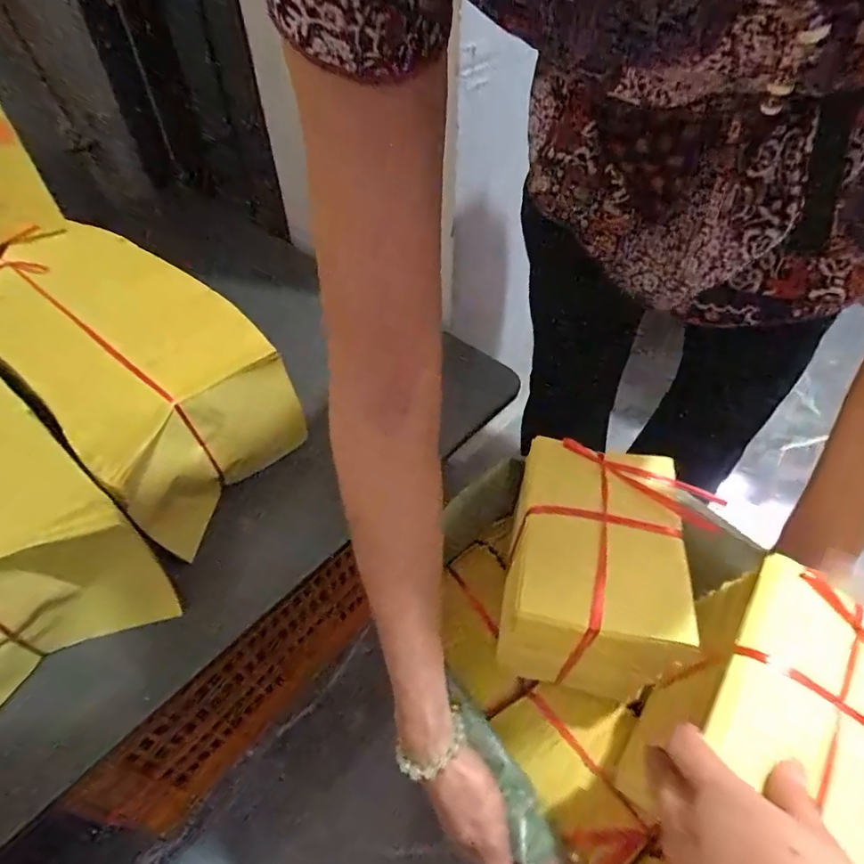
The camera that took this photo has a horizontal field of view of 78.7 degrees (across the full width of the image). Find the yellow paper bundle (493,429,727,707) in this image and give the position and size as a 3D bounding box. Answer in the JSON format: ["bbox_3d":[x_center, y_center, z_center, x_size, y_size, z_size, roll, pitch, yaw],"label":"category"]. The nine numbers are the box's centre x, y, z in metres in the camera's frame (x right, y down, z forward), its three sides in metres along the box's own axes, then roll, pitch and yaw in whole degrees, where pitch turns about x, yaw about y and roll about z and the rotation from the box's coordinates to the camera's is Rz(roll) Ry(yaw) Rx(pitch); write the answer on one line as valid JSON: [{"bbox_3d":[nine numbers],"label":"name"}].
[{"bbox_3d":[0.130,0.115,0.444,0.119,0.137,0.167,10,49,11],"label":"yellow paper bundle"}]

